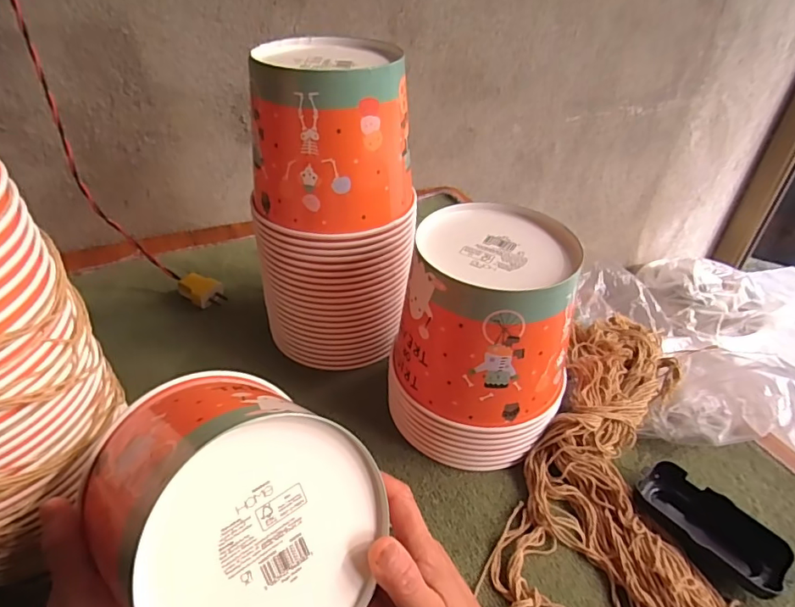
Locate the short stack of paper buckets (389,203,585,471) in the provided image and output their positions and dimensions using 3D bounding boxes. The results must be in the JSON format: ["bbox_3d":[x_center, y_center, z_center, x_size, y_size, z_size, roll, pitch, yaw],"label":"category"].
[{"bbox_3d":[0.077,0.031,0.444,0.153,0.185,0.137,12,39,12],"label":"short stack of paper buckets"}]

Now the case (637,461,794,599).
[{"bbox_3d":[0.247,0.178,0.398,0.053,0.027,0.106,-27,47,-32],"label":"case"}]

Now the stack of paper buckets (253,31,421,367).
[{"bbox_3d":[-0.066,-0.084,0.499,0.151,0.292,0.149,-6,39,-11],"label":"stack of paper buckets"}]

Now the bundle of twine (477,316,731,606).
[{"bbox_3d":[0.194,0.130,0.436,0.181,0.038,0.326,11,51,10],"label":"bundle of twine"}]

